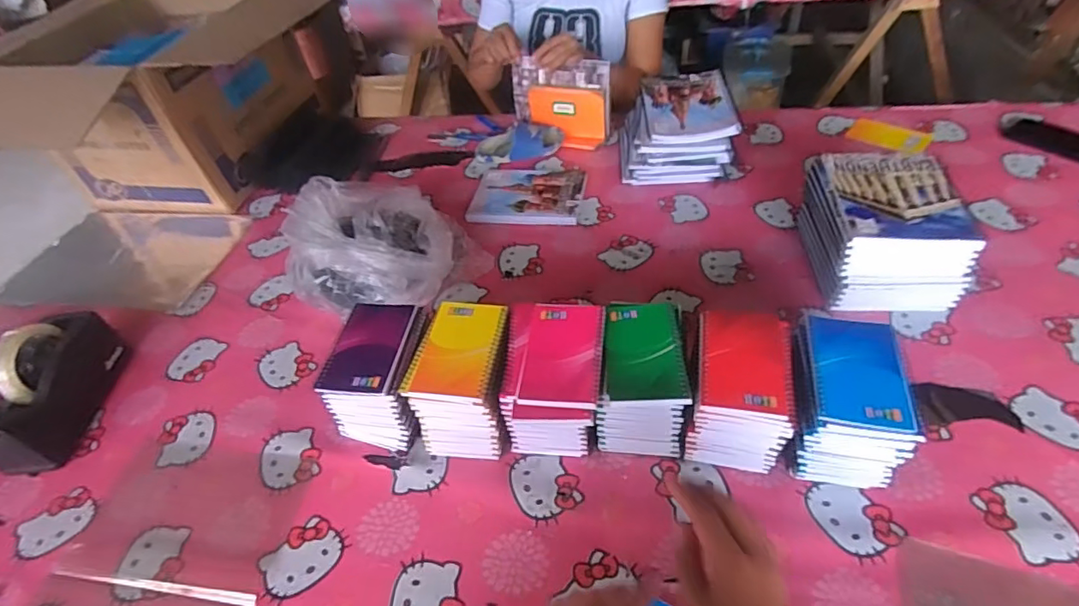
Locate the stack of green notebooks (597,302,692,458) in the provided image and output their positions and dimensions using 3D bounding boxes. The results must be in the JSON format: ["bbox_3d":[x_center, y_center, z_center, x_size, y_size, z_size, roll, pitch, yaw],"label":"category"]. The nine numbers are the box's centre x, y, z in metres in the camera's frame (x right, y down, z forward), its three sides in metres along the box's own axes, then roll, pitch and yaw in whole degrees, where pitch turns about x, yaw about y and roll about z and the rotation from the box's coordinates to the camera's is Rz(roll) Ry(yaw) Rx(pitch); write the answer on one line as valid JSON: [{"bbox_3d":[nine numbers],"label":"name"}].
[{"bbox_3d":[0.114,0.088,0.627,0.089,0.122,0.126,0,45,7],"label":"stack of green notebooks"}]

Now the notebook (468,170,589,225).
[{"bbox_3d":[-0.020,-0.202,1.000,0.195,0.019,0.172,3,46,10],"label":"notebook"}]

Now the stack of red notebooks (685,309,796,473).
[{"bbox_3d":[0.218,0.096,0.603,0.090,0.121,0.131,7,47,14],"label":"stack of red notebooks"}]

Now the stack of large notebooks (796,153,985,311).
[{"bbox_3d":[0.472,-0.097,0.759,0.161,0.123,0.211,0,45,7],"label":"stack of large notebooks"}]

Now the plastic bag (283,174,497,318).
[{"bbox_3d":[-0.249,-0.102,0.848,0.252,0.152,0.276,-38,52,-27],"label":"plastic bag"}]

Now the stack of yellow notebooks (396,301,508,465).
[{"bbox_3d":[-0.084,0.093,0.642,0.099,0.129,0.129,2,46,10],"label":"stack of yellow notebooks"}]

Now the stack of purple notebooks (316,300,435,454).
[{"bbox_3d":[-0.181,0.091,0.661,0.101,0.128,0.132,-1,47,7],"label":"stack of purple notebooks"}]

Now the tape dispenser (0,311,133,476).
[{"bbox_3d":[-0.638,0.105,0.709,0.080,0.112,0.200,-4,45,3],"label":"tape dispenser"}]

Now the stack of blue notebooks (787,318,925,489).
[{"bbox_3d":[0.312,0.107,0.575,0.102,0.130,0.133,2,46,10],"label":"stack of blue notebooks"}]

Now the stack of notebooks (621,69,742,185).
[{"bbox_3d":[0.248,-0.317,1.010,0.191,0.115,0.211,-2,45,6],"label":"stack of notebooks"}]

